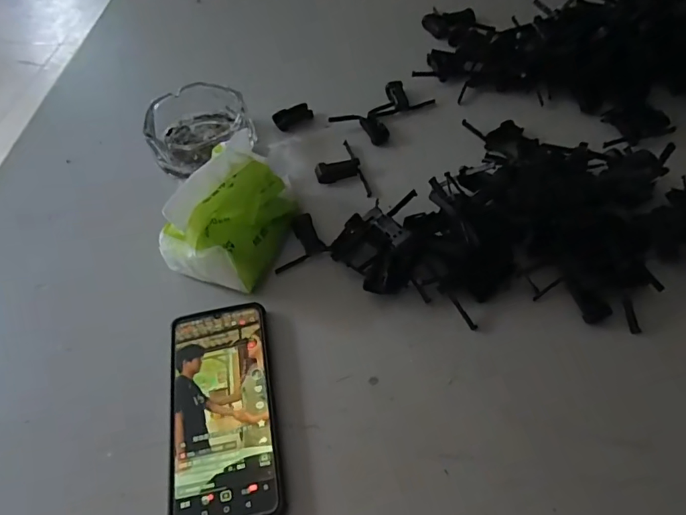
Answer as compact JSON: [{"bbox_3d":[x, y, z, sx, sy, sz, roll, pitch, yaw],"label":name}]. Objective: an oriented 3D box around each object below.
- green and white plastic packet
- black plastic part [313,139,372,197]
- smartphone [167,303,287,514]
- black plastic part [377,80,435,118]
[{"bbox_3d":[-0.091,-0.039,0.425,0.069,0.089,0.140,24,60,18],"label":"green and white plastic packet"},{"bbox_3d":[-0.005,-0.095,0.507,0.048,0.014,0.080,-16,56,-9],"label":"black plastic part"},{"bbox_3d":[-0.093,0.117,0.368,0.080,0.013,0.167,-10,56,-5],"label":"smartphone"},{"bbox_3d":[0.068,-0.197,0.577,0.077,0.013,0.045,-20,57,-11],"label":"black plastic part"}]

